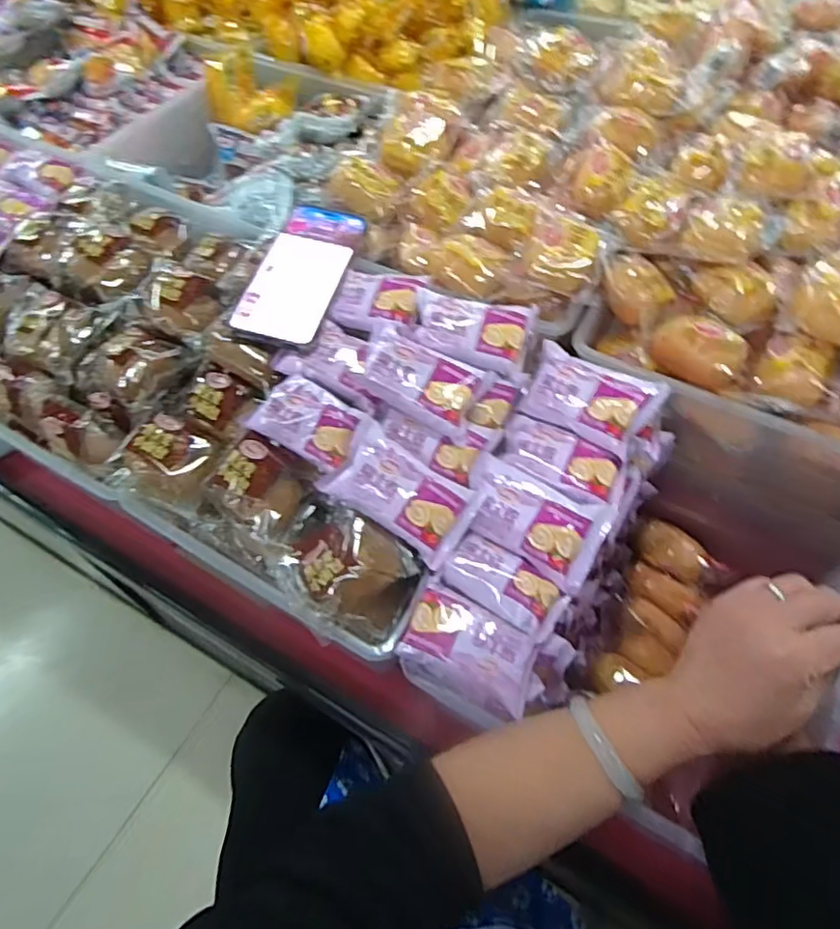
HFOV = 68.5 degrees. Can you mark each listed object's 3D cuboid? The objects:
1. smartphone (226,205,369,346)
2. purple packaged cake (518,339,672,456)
[{"bbox_3d":[-0.109,-0.177,0.569,0.081,0.007,0.163,13,65,4],"label":"smartphone"},{"bbox_3d":[0.134,-0.056,0.496,0.105,0.036,0.062,32,64,21],"label":"purple packaged cake"}]

